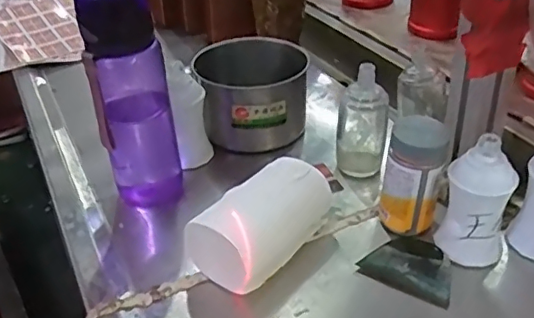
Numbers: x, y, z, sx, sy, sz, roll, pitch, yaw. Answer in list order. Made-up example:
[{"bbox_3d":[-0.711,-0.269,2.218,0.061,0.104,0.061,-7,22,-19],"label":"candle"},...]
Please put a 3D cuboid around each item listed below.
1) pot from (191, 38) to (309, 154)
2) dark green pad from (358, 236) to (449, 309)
[{"bbox_3d":[-0.014,-0.079,0.687,0.133,0.095,0.117,-13,37,-9],"label":"pot"},{"bbox_3d":[0.133,0.096,0.509,0.081,0.013,0.060,20,43,31],"label":"dark green pad"}]

